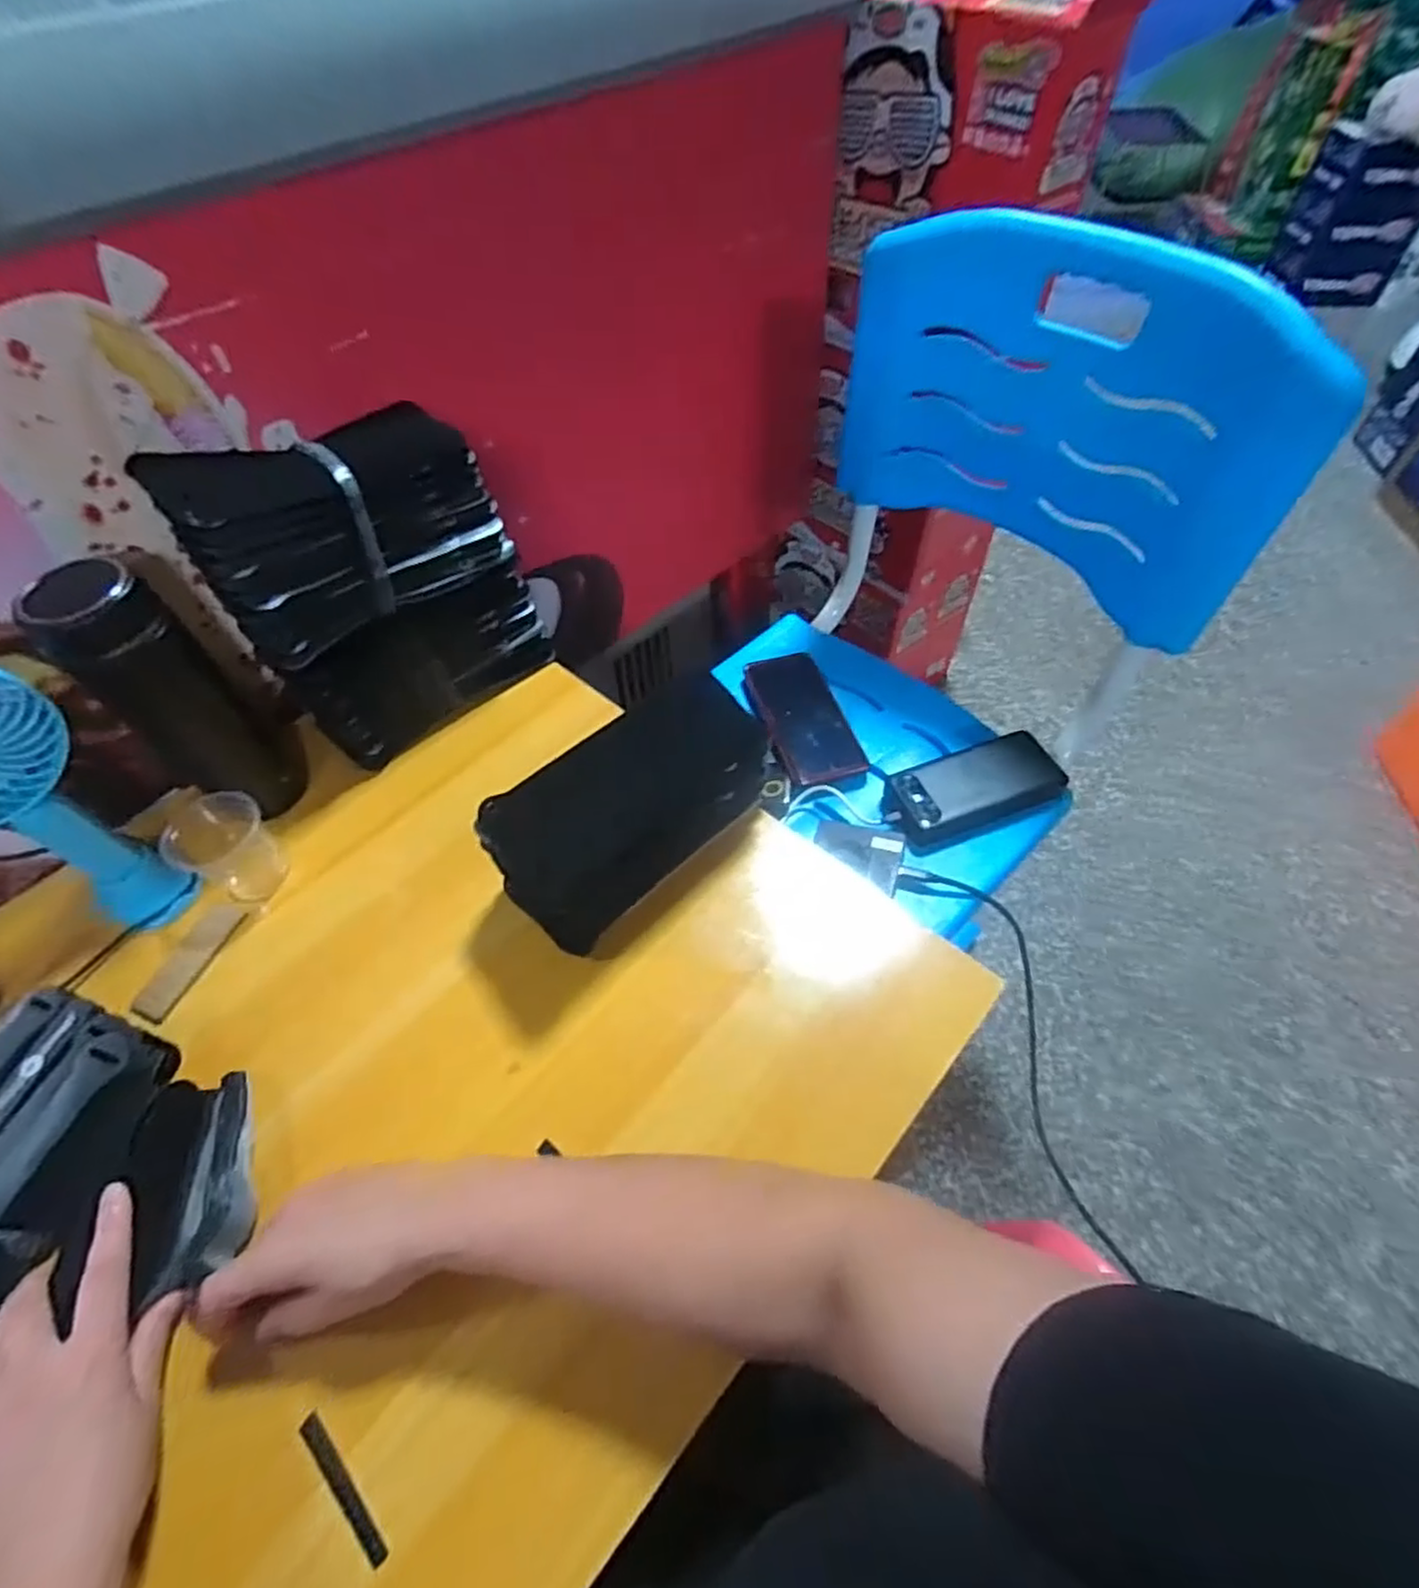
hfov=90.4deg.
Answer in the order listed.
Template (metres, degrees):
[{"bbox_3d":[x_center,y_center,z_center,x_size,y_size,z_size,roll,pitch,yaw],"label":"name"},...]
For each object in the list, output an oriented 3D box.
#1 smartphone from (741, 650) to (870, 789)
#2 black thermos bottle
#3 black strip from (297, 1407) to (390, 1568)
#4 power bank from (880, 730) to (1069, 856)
[{"bbox_3d":[0.094,-0.079,0.696,0.073,0.014,0.152,-14,56,-7],"label":"smartphone"},{"bbox_3d":[-0.371,-0.062,0.504,0.059,0.206,0.077,30,62,21],"label":"black thermos bottle"},{"bbox_3d":[-0.180,0.341,0.347,0.009,0.006,0.071,-40,63,-22],"label":"black strip"},{"bbox_3d":[0.236,-0.008,0.637,0.154,0.024,0.078,-21,57,-12],"label":"power bank"}]

